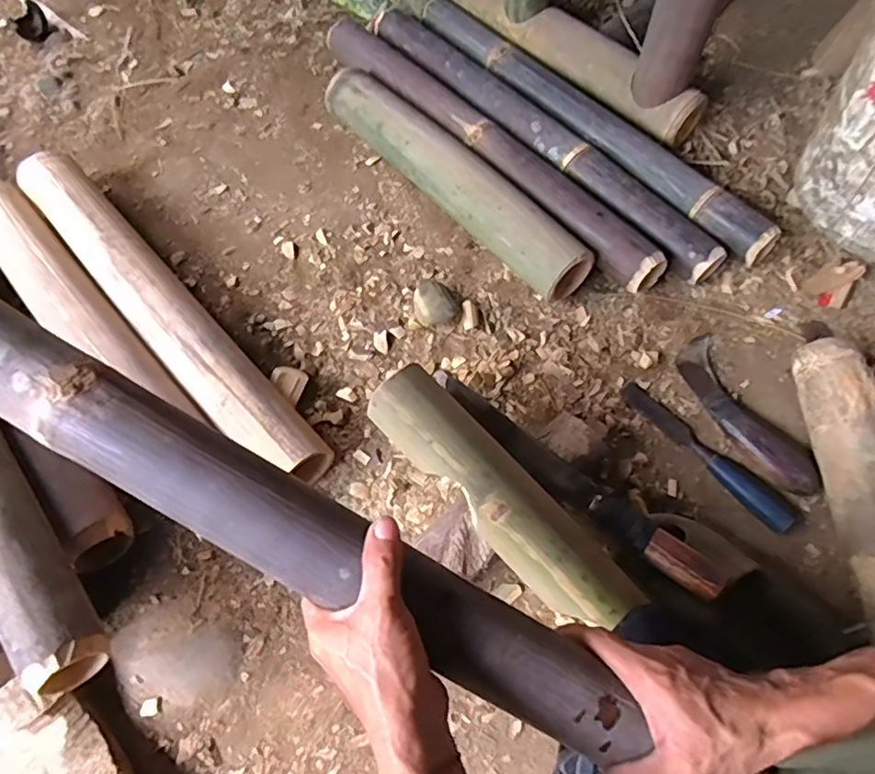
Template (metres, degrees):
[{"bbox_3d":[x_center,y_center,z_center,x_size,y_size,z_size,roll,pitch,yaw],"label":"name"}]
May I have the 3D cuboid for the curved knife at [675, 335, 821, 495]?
[{"bbox_3d":[0.357,0.027,0.689,0.068,0.040,0.218,-25,68,-9],"label":"curved knife"}]

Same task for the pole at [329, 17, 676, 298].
[{"bbox_3d":[0.053,-0.360,0.847,0.059,0.051,0.654,-39,69,-14],"label":"pole"}]

